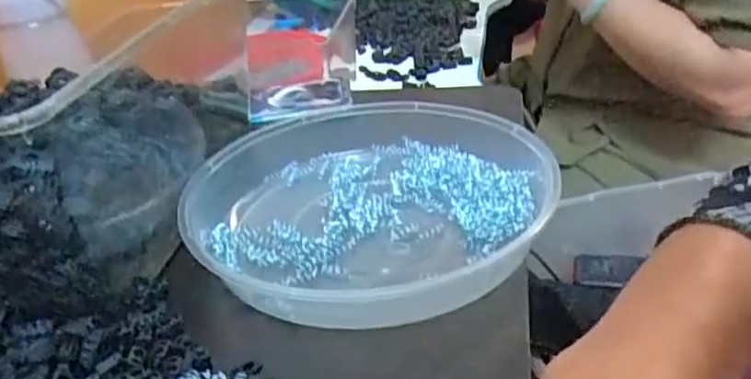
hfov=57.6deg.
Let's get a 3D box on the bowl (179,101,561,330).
[{"bbox_3d":[-0.010,-0.001,0.455,0.223,0.038,0.223,-4,29,2],"label":"bowl"}]

